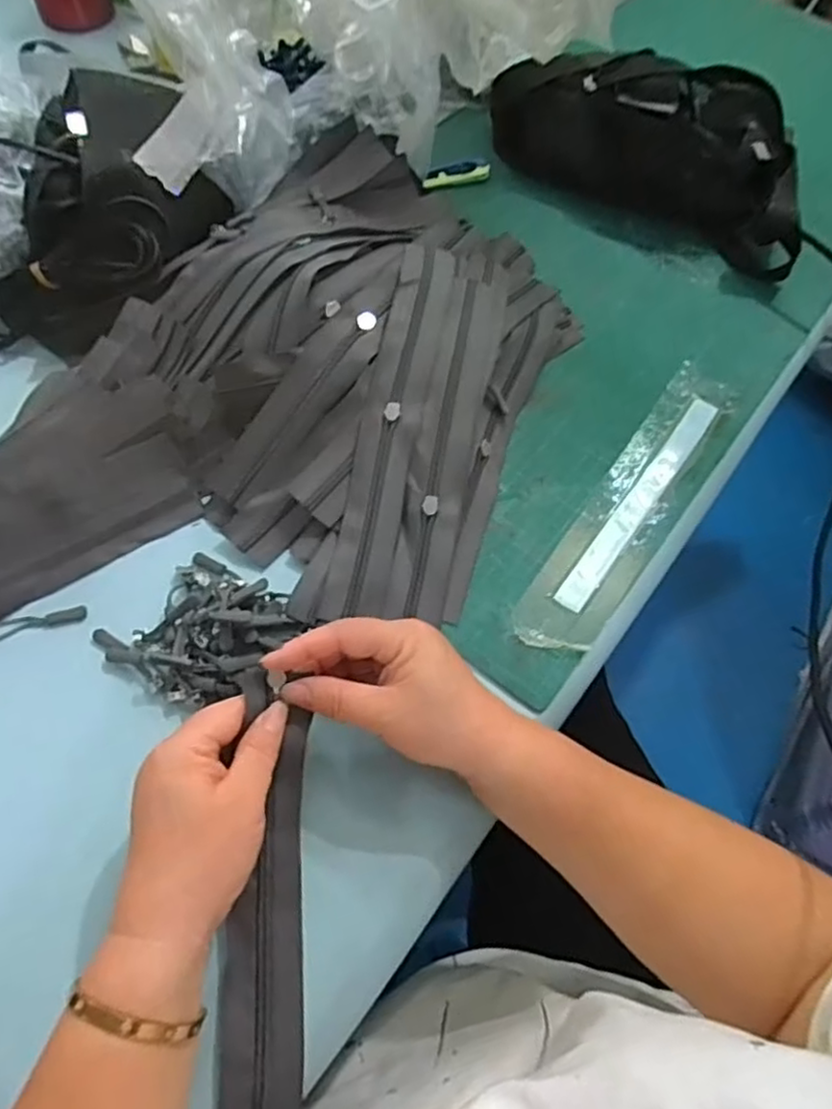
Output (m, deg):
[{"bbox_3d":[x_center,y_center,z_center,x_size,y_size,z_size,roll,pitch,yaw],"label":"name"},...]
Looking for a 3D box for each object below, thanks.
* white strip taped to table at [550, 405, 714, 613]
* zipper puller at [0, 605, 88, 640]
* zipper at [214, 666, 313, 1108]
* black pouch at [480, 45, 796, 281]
[{"bbox_3d":[0.164,-0.044,0.492,0.019,0.007,0.214,35,67,14],"label":"white strip taped to table"},{"bbox_3d":[-0.244,0.043,0.436,0.064,0.004,0.013,-14,65,-10],"label":"zipper puller"},{"bbox_3d":[-0.076,0.198,0.344,0.045,0.030,0.265,2,73,-2],"label":"zipper"},{"bbox_3d":[0.220,-0.379,0.628,0.310,0.080,0.141,29,65,11],"label":"black pouch"}]

